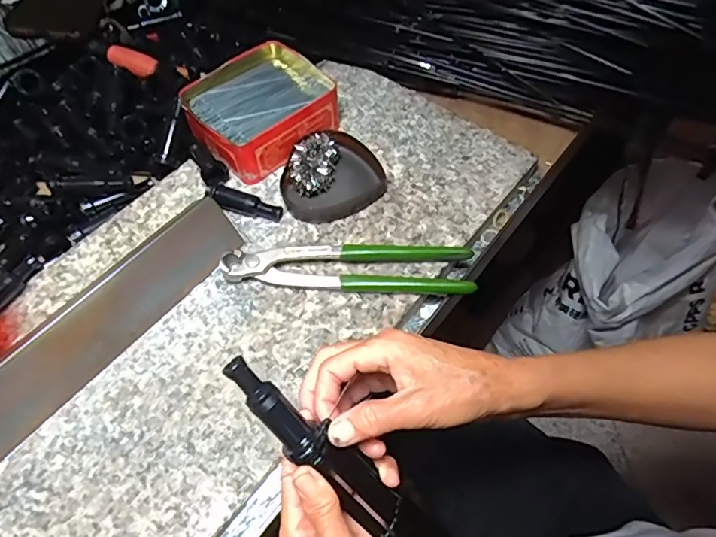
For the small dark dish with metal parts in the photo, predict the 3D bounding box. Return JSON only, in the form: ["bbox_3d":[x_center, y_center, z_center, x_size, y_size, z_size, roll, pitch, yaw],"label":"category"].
[{"bbox_3d":[-0.028,-0.085,0.475,0.089,0.019,0.084,0,59,-1],"label":"small dark dish with metal parts"}]

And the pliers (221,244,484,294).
[{"bbox_3d":[-0.009,-0.002,0.429,0.198,0.017,0.042,3,59,1],"label":"pliers"}]

